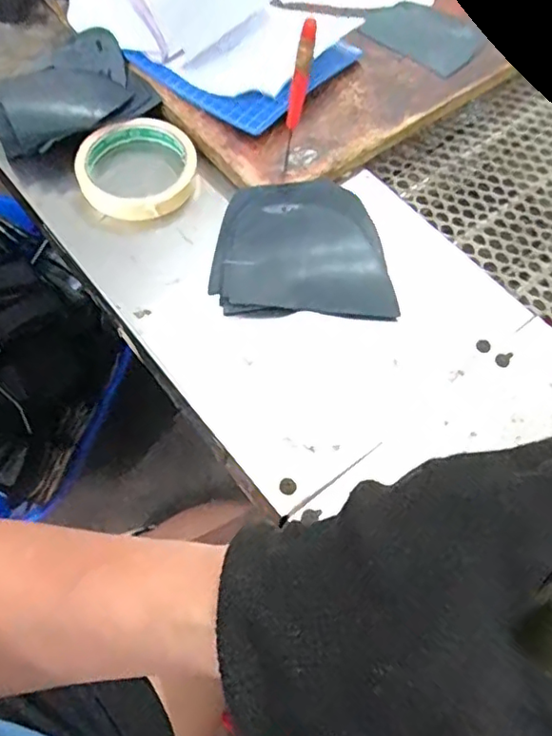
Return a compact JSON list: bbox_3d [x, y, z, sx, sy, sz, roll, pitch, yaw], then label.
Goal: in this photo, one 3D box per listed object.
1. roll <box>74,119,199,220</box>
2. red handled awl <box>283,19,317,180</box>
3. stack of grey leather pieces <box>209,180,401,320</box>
[{"bbox_3d":[-0.110,-0.160,0.466,0.091,0.020,0.093,1,62,-2],"label":"roll"},{"bbox_3d":[0.015,-0.180,0.402,0.013,0.122,0.010,5,62,0],"label":"red handled awl"},{"bbox_3d":[0.020,-0.092,0.430,0.128,0.017,0.112,2,66,-2],"label":"stack of grey leather pieces"}]

